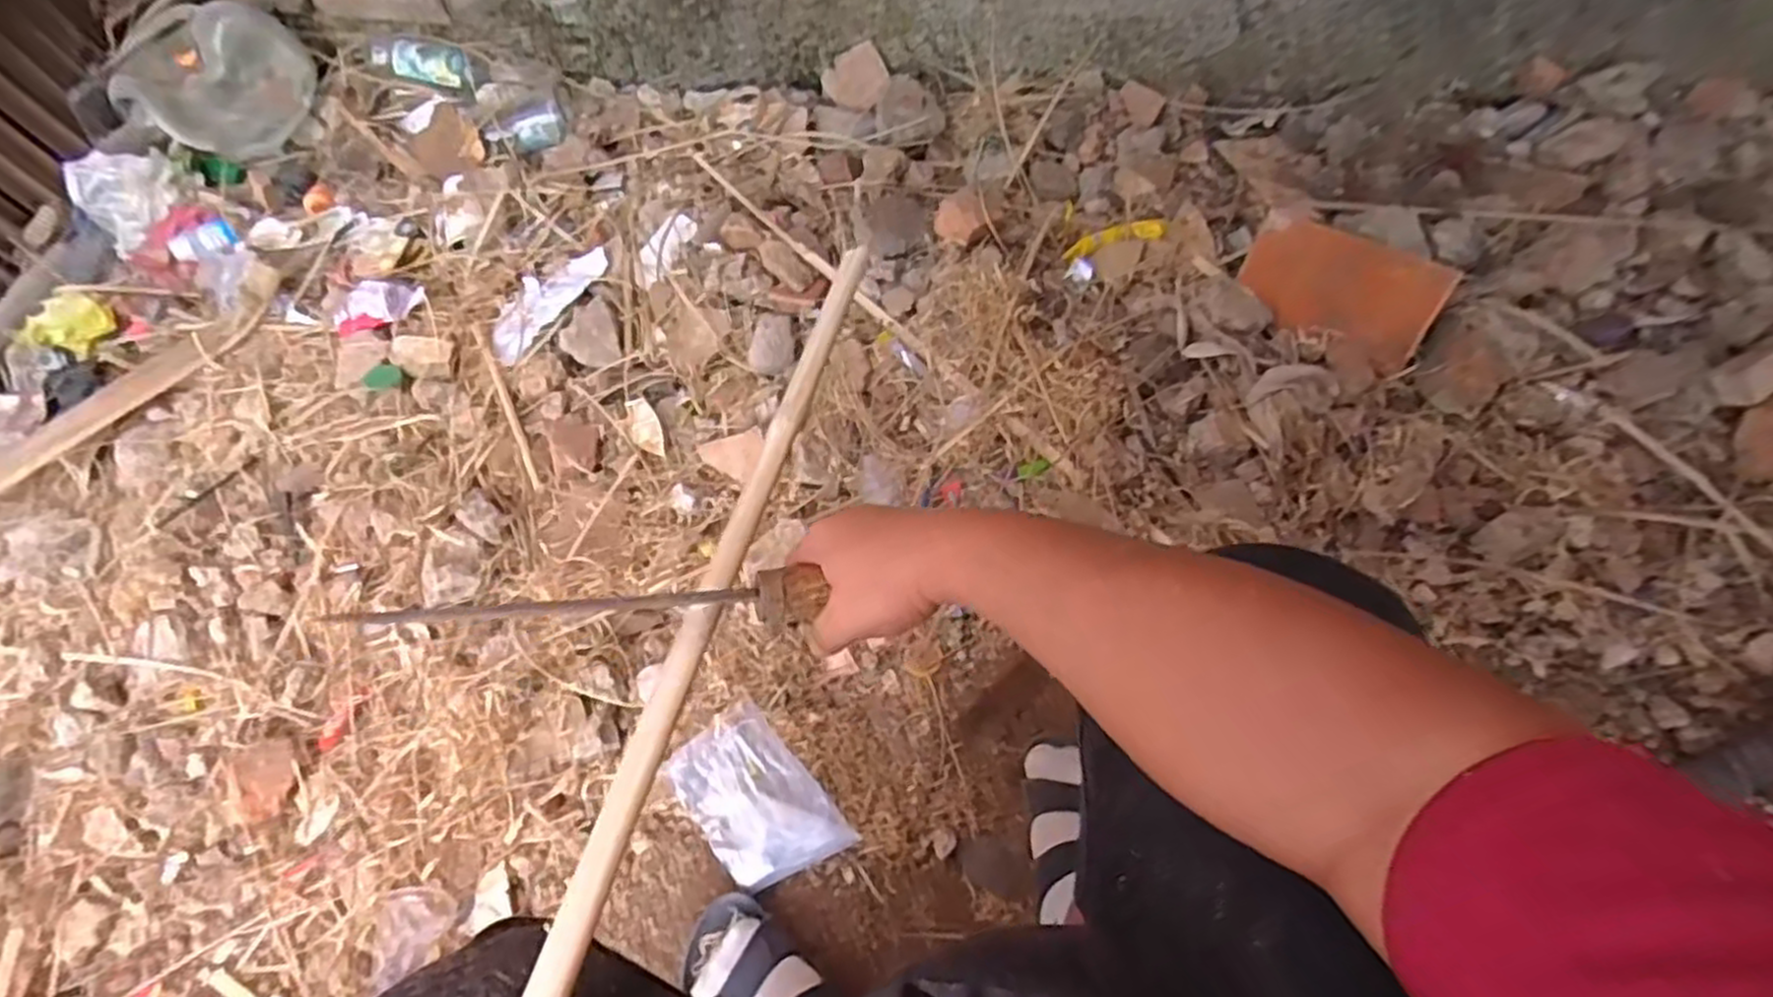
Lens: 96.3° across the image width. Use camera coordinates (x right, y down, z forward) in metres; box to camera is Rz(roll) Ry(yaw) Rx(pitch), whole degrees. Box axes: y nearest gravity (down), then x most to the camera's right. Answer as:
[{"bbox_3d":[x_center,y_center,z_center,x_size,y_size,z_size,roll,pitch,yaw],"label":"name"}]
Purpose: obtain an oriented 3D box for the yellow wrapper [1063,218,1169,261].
[{"bbox_3d":[0.285,-0.324,0.993,0.130,0.023,0.037,-10,62,-1],"label":"yellow wrapper"}]

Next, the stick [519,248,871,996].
[{"bbox_3d":[-0.105,0.068,0.465,0.028,0.018,0.661,11,55,8],"label":"stick"}]

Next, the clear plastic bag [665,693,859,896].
[{"bbox_3d":[-0.122,0.281,0.739,0.105,0.015,0.161,-39,80,-8],"label":"clear plastic bag"}]

